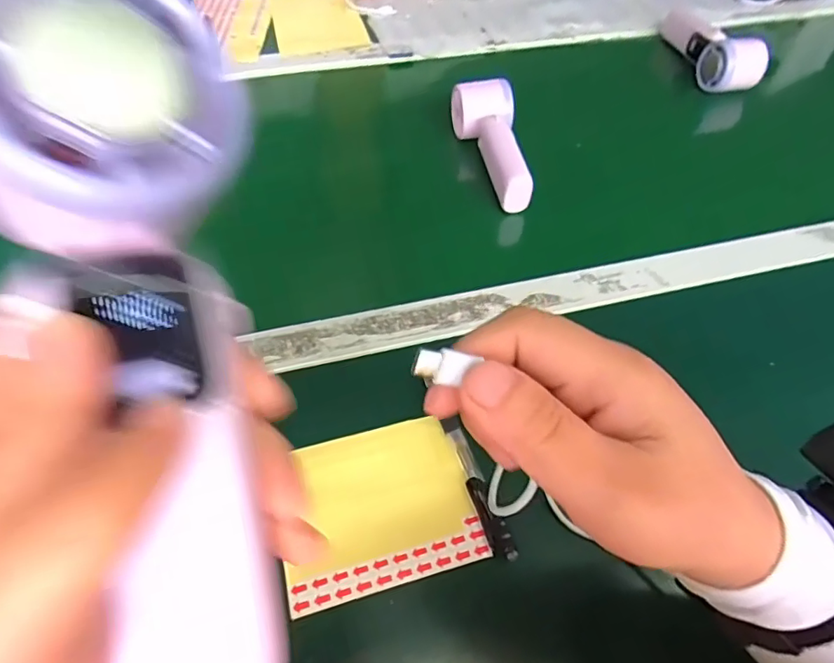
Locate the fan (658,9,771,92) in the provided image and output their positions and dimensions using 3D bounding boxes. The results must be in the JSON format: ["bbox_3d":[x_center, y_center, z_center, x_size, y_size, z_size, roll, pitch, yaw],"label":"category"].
[{"bbox_3d":[0.372,-0.375,0.678,0.044,0.052,0.196,-6,54,-8],"label":"fan"}]

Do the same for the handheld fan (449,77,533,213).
[{"bbox_3d":[0.072,-0.188,0.528,0.058,0.047,0.153,-2,53,-5],"label":"handheld fan"}]

